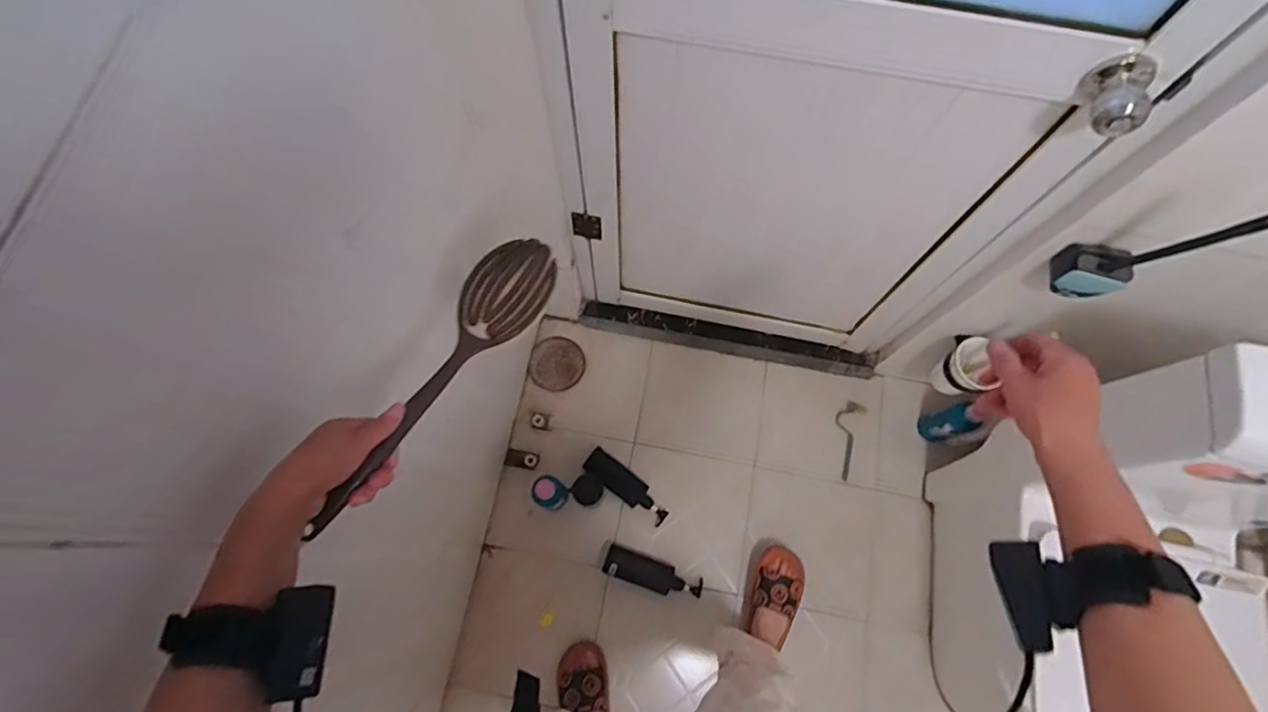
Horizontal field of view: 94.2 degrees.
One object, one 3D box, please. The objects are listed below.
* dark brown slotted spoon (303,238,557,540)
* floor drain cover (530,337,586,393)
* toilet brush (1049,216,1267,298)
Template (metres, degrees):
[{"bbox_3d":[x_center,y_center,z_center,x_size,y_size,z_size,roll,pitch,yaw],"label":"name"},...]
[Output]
[{"bbox_3d":[-0.181,0.015,0.560,0.064,0.040,0.325,27,67,14],"label":"dark brown slotted spoon"},{"bbox_3d":[-0.190,0.021,1.464,0.132,0.009,0.134,23,76,-1],"label":"floor drain cover"},{"bbox_3d":[0.667,-0.133,0.754,0.079,0.332,0.067,7,88,5],"label":"toilet brush"}]

